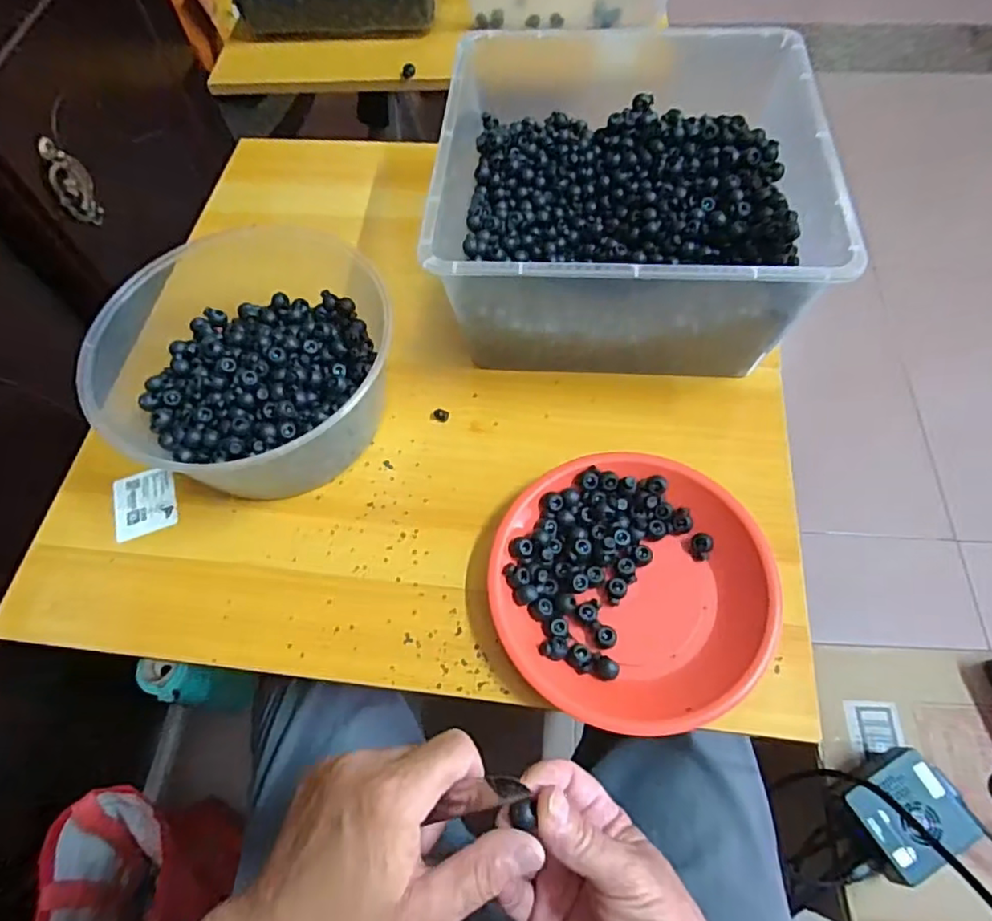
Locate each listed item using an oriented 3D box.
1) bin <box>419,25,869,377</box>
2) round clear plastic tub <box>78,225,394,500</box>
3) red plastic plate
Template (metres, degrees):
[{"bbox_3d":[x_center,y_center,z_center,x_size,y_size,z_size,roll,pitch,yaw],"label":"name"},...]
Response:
[{"bbox_3d":[0.109,-0.217,0.540,0.297,0.153,0.281,2,62,4],"label":"bin"},{"bbox_3d":[-0.213,-0.098,0.521,0.238,0.090,0.258,-9,62,-2],"label":"round clear plastic tub"},{"bbox_3d":[0.096,0.089,0.442,0.187,0.034,0.197,-1,62,2],"label":"red plastic plate"}]

